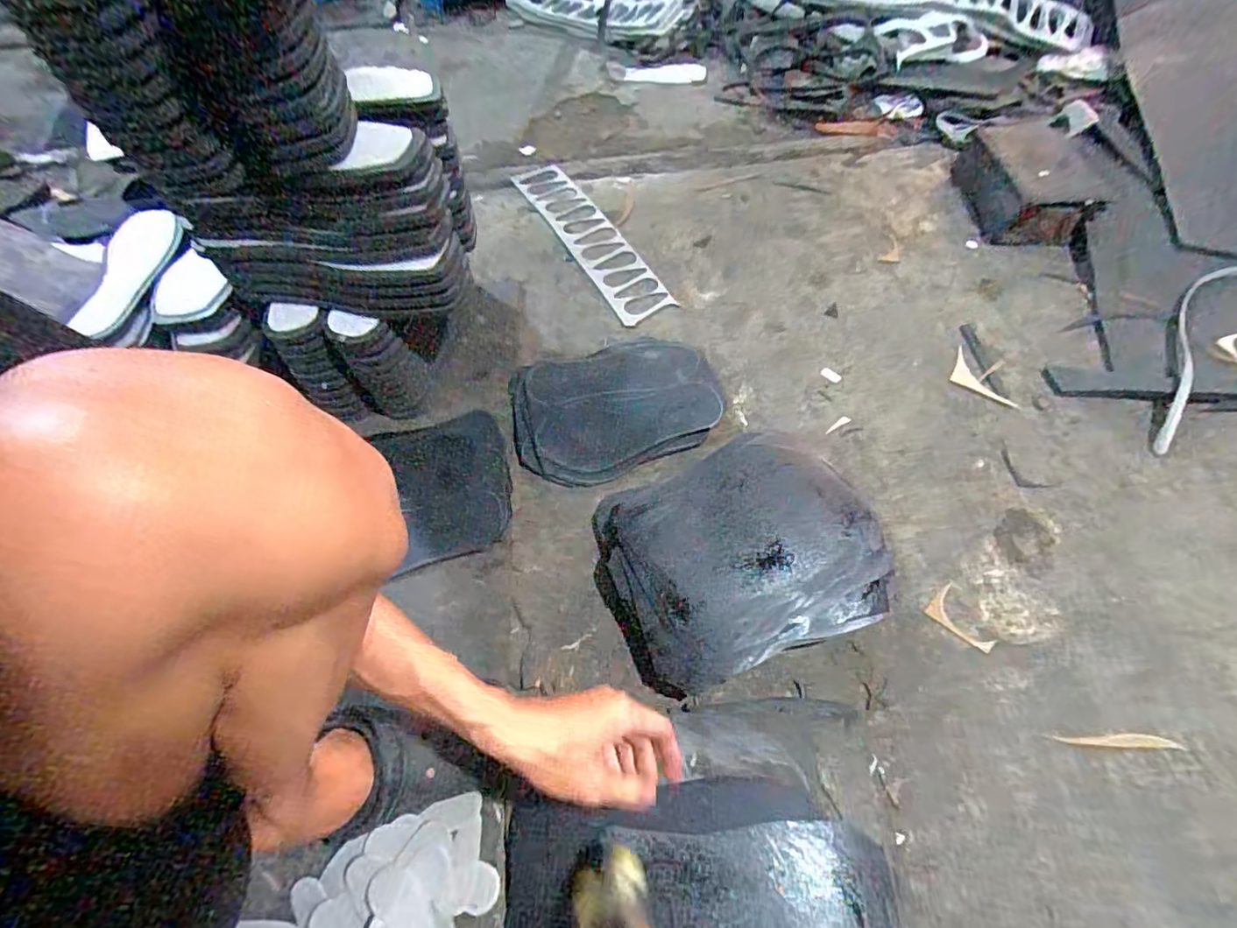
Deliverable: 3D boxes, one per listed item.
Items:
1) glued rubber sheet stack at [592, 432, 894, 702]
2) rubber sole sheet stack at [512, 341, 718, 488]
[{"bbox_3d":[0.128,0.095,0.599,0.291,0.054,0.241,-21,61,-10],"label":"glued rubber sheet stack"},{"bbox_3d":[-0.004,-0.079,0.725,0.268,0.027,0.192,-17,60,-8],"label":"rubber sole sheet stack"}]

